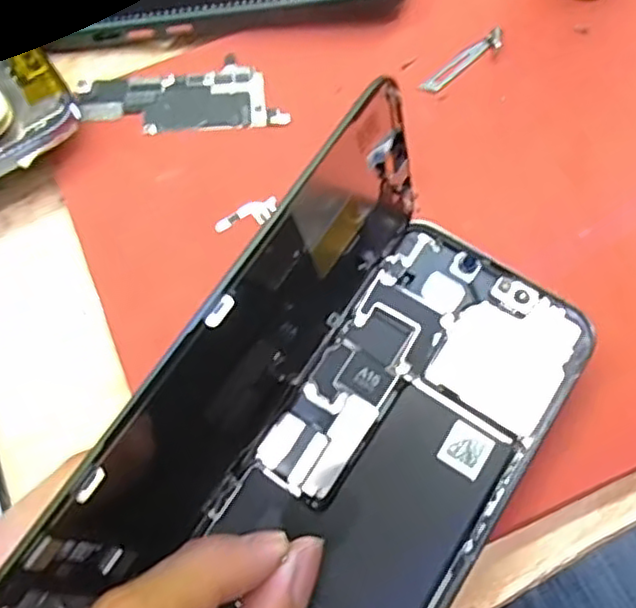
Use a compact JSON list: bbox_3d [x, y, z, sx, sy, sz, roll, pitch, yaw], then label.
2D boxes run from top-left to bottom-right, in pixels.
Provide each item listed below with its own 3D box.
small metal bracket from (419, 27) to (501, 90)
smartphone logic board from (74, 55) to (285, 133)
[{"bbox_3d":[0.053,-0.089,0.244,0.036,0.004,0.008,-33,75,-9],"label":"small metal bracket"},{"bbox_3d":[-0.049,-0.074,0.239,0.071,0.004,0.025,-5,72,-1],"label":"smartphone logic board"}]

